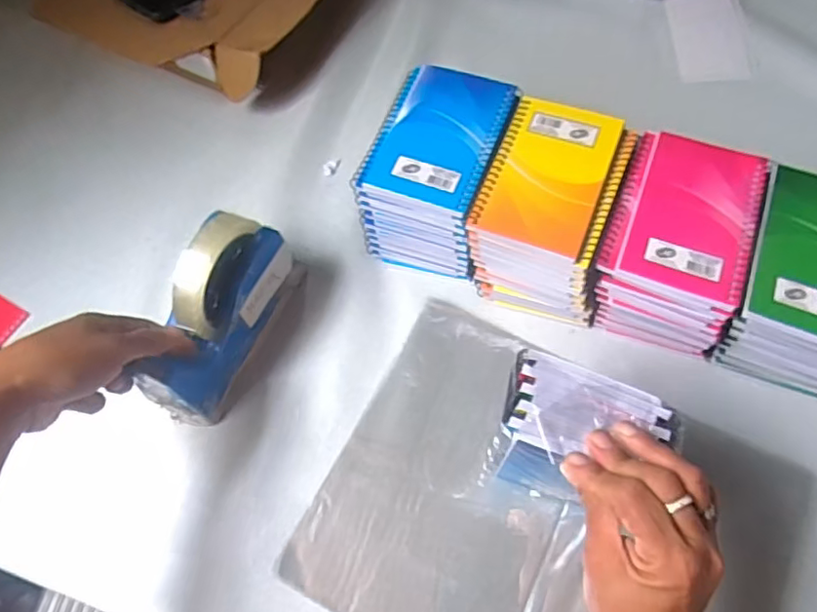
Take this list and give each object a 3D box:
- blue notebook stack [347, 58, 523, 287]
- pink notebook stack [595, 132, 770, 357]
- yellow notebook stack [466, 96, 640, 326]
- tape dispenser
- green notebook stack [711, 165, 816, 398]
[{"bbox_3d":[0.026,-0.113,0.504,0.096,0.108,0.136,18,68,11],"label":"blue notebook stack"},{"bbox_3d":[0.206,-0.043,0.468,0.098,0.111,0.130,22,69,12],"label":"pink notebook stack"},{"bbox_3d":[0.112,-0.073,0.480,0.104,0.114,0.140,15,67,9],"label":"yellow notebook stack"},{"bbox_3d":[-0.147,0.004,0.457,0.049,0.114,0.159,26,69,13],"label":"tape dispenser"},{"bbox_3d":[0.296,-0.010,0.442,0.109,0.108,0.132,19,68,11],"label":"green notebook stack"}]

